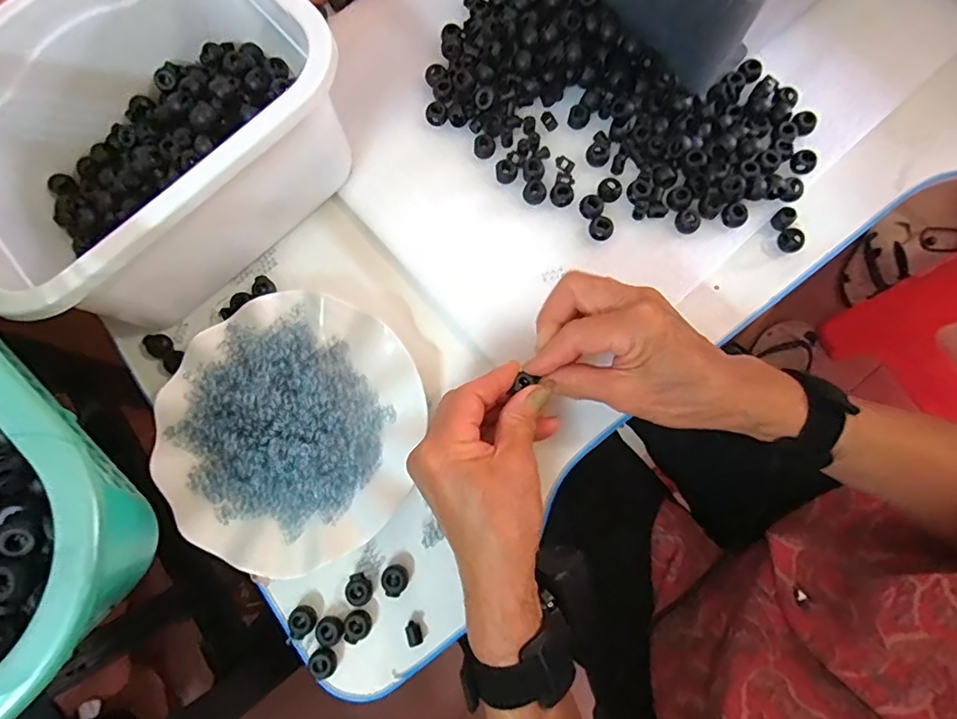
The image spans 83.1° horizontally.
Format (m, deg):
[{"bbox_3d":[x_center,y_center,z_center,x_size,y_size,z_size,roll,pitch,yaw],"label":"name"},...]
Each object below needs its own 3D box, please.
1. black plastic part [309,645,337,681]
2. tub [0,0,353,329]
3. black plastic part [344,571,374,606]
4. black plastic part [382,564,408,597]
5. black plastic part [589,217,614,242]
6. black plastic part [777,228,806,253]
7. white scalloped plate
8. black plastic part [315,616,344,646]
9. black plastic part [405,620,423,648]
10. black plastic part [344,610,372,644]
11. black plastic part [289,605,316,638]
[{"bbox_3d":[-0.099,0.194,0.347,0.016,0.011,0.017,-44,79,-9],"label":"black plastic part"},{"bbox_3d":[-0.222,-0.146,0.368,0.249,0.113,0.191,-44,79,-9],"label":"tub"},{"bbox_3d":[-0.079,0.152,0.358,0.019,0.013,0.017,40,80,10],"label":"black plastic part"},{"bbox_3d":[-0.055,0.146,0.358,0.017,0.010,0.019,-25,77,-4],"label":"black plastic part"},{"bbox_3d":[0.092,-0.098,0.403,0.018,0.009,0.016,24,78,7],"label":"black plastic part"},{"bbox_3d":[0.234,-0.089,0.406,0.013,0.017,0.017,-10,76,-1],"label":"black plastic part"},{"bbox_3d":[-0.128,0.046,0.372,0.176,0.033,0.178,0,76,2],"label":"white scalloped plate"},{"bbox_3d":[-0.097,0.178,0.355,0.017,0.010,0.017,0,76,2],"label":"black plastic part"},{"bbox_3d":[-0.042,0.178,0.352,0.009,0.007,0.015,-19,76,-3],"label":"black plastic part"},{"bbox_3d":[-0.079,0.173,0.352,0.018,0.010,0.017,0,76,2],"label":"black plastic part"},{"bbox_3d":[-0.116,0.172,0.355,0.018,0.014,0.018,0,76,2],"label":"black plastic part"}]

